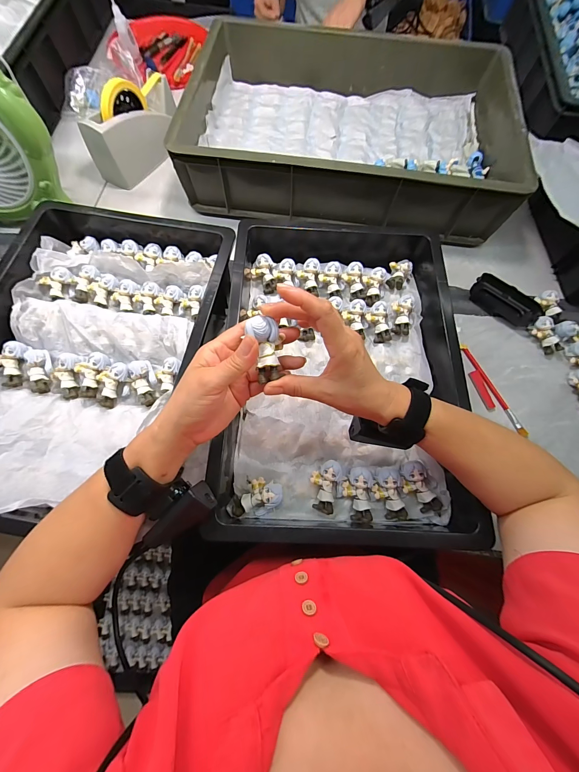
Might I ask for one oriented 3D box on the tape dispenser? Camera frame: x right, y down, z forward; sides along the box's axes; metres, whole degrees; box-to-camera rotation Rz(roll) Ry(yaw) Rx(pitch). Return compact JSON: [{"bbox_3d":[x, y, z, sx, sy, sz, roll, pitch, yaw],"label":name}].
[{"bbox_3d":[-0.293,-0.497,0.570,0.073,0.109,0.195,28,72,8],"label":"tape dispenser"}]

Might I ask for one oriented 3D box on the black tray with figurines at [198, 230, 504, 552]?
[{"bbox_3d":[0.071,-0.042,0.418,0.311,0.071,0.463,2,70,-1],"label":"black tray with figurines"}]

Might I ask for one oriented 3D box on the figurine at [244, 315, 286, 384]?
[{"bbox_3d":[-0.021,-0.036,0.278,0.027,0.026,0.058,-11,105,-5],"label":"figurine"}]

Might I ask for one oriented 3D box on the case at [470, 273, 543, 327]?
[{"bbox_3d":[0.372,-0.146,0.518,0.112,0.039,0.053,43,74,13],"label":"case"}]

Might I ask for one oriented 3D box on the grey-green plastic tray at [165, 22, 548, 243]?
[{"bbox_3d":[0.110,-0.496,0.570,0.569,0.110,0.398,8,70,2],"label":"grey-green plastic tray"}]

